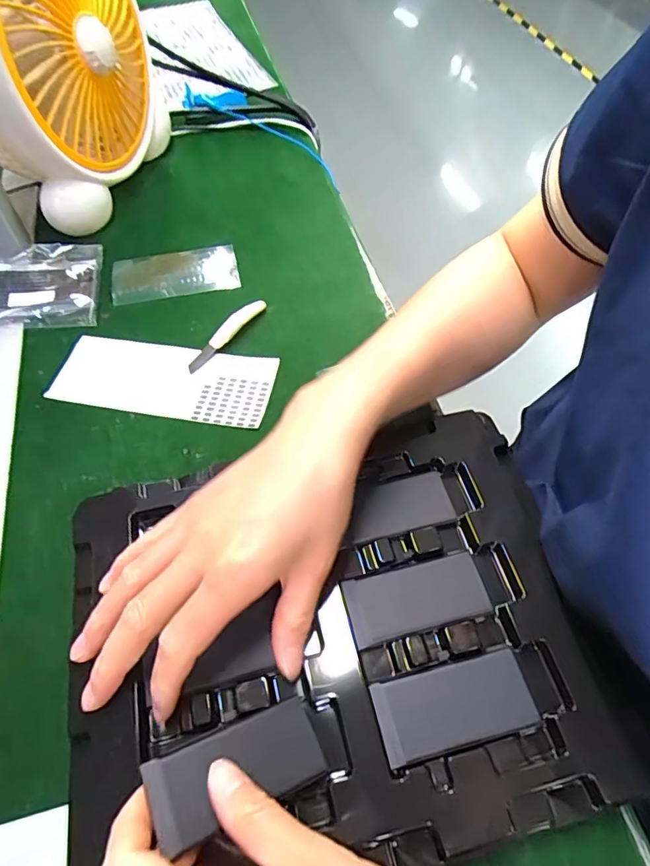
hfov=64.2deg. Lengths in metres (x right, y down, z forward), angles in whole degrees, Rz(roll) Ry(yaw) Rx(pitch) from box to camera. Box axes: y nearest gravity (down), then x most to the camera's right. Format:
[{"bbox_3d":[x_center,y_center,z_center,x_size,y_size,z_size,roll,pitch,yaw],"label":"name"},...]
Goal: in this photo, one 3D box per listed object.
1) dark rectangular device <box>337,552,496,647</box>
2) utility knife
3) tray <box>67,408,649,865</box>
[{"bbox_3d":[0.050,0.091,0.288,0.076,0.009,0.035,-13,57,-8],"label":"dark rectangular device"},{"bbox_3d":[-0.079,-0.080,0.412,0.013,0.009,0.084,31,62,20],"label":"utility knife"},{"bbox_3d":[-0.001,0.097,0.275,0.262,0.036,0.216,-10,56,-6],"label":"tray"}]

